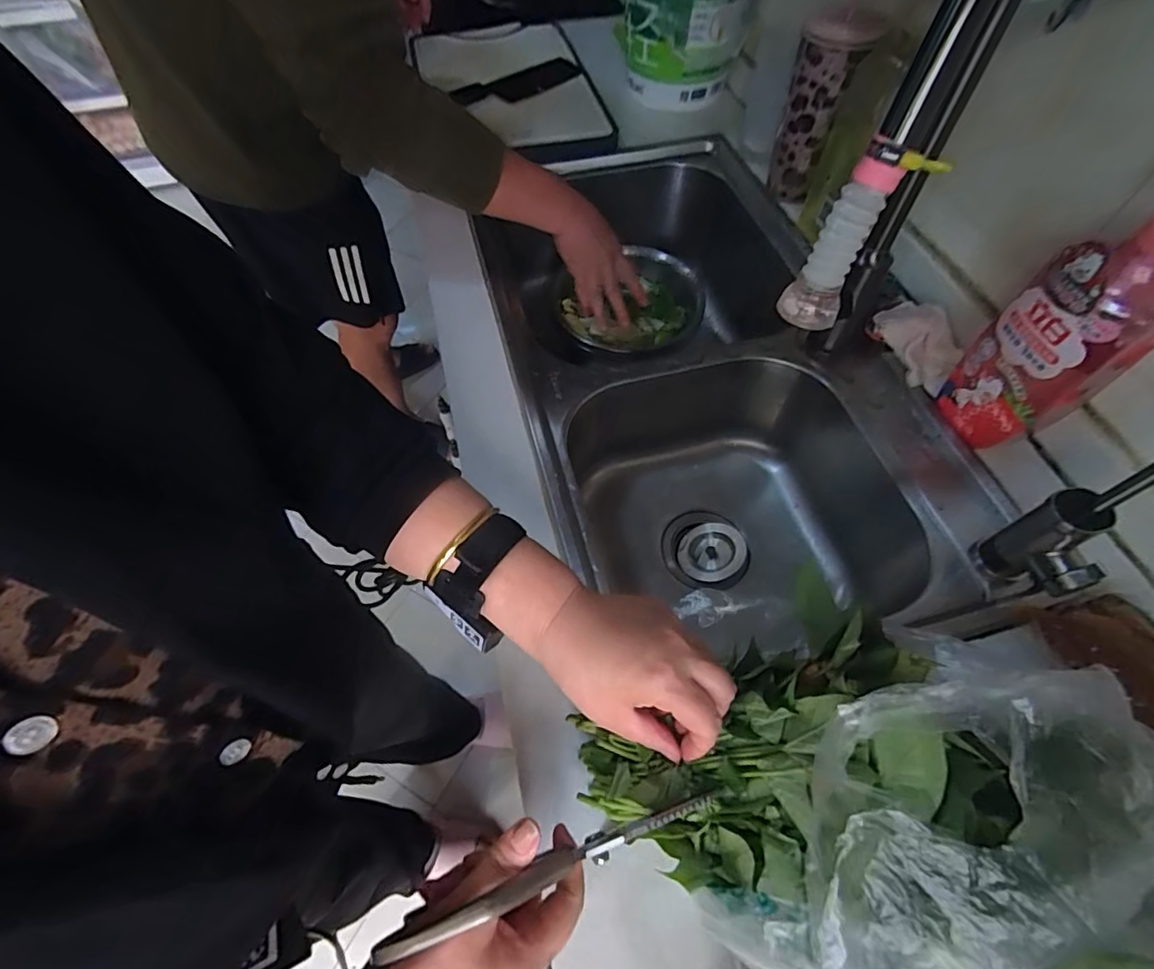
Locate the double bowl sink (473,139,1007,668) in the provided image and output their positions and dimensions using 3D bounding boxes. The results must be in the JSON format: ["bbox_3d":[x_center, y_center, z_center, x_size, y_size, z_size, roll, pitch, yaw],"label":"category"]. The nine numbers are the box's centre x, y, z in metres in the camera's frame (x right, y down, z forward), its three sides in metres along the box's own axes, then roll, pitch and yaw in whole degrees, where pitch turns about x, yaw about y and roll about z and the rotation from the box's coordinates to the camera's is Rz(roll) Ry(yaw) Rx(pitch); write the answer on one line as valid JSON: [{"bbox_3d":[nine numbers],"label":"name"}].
[{"bbox_3d":[0.128,-0.160,0.728,0.423,0.192,0.756,-12,59,-6],"label":"double bowl sink"}]

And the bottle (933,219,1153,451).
[{"bbox_3d":[0.421,-0.134,0.454,0.055,0.252,0.099,-17,60,-9],"label":"bottle"}]

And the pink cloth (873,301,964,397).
[{"bbox_3d":[0.389,-0.157,0.600,0.078,0.029,0.103,-23,92,-4],"label":"pink cloth"}]

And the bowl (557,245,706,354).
[{"bbox_3d":[0.097,-0.270,0.825,0.216,0.059,0.201,0,59,1],"label":"bowl"}]

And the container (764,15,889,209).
[{"bbox_3d":[0.308,-0.478,0.691,0.084,0.203,0.090,26,63,16],"label":"container"}]

